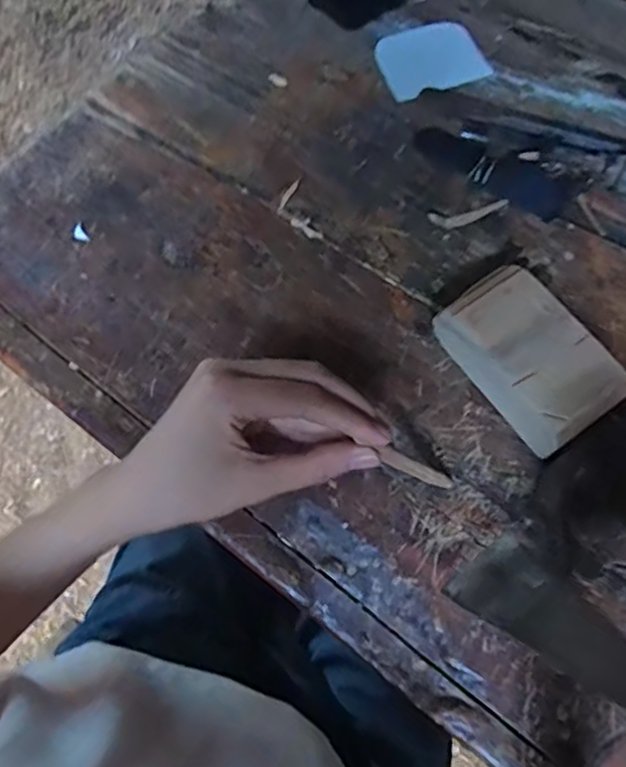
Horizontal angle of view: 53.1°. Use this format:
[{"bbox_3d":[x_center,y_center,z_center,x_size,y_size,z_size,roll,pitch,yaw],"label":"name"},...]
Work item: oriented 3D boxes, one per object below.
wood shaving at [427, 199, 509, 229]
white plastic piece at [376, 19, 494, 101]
[{"bbox_3d":[0.107,-0.115,0.426,0.056,0.004,0.014,-11,69,-6],"label":"wood shaving"},{"bbox_3d":[0.090,-0.247,0.475,0.080,0.009,0.056,-21,71,-10],"label":"white plastic piece"}]

